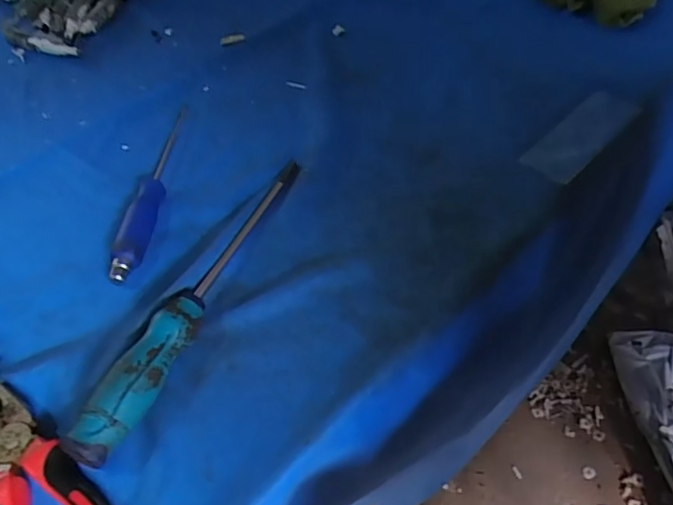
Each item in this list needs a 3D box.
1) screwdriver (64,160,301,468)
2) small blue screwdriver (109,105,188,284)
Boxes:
[{"bbox_3d":[-0.085,0.018,0.349,0.026,0.029,0.242,13,53,16],"label":"screwdriver"},{"bbox_3d":[-0.144,-0.055,0.426,0.021,0.021,0.191,-4,50,3],"label":"small blue screwdriver"}]

